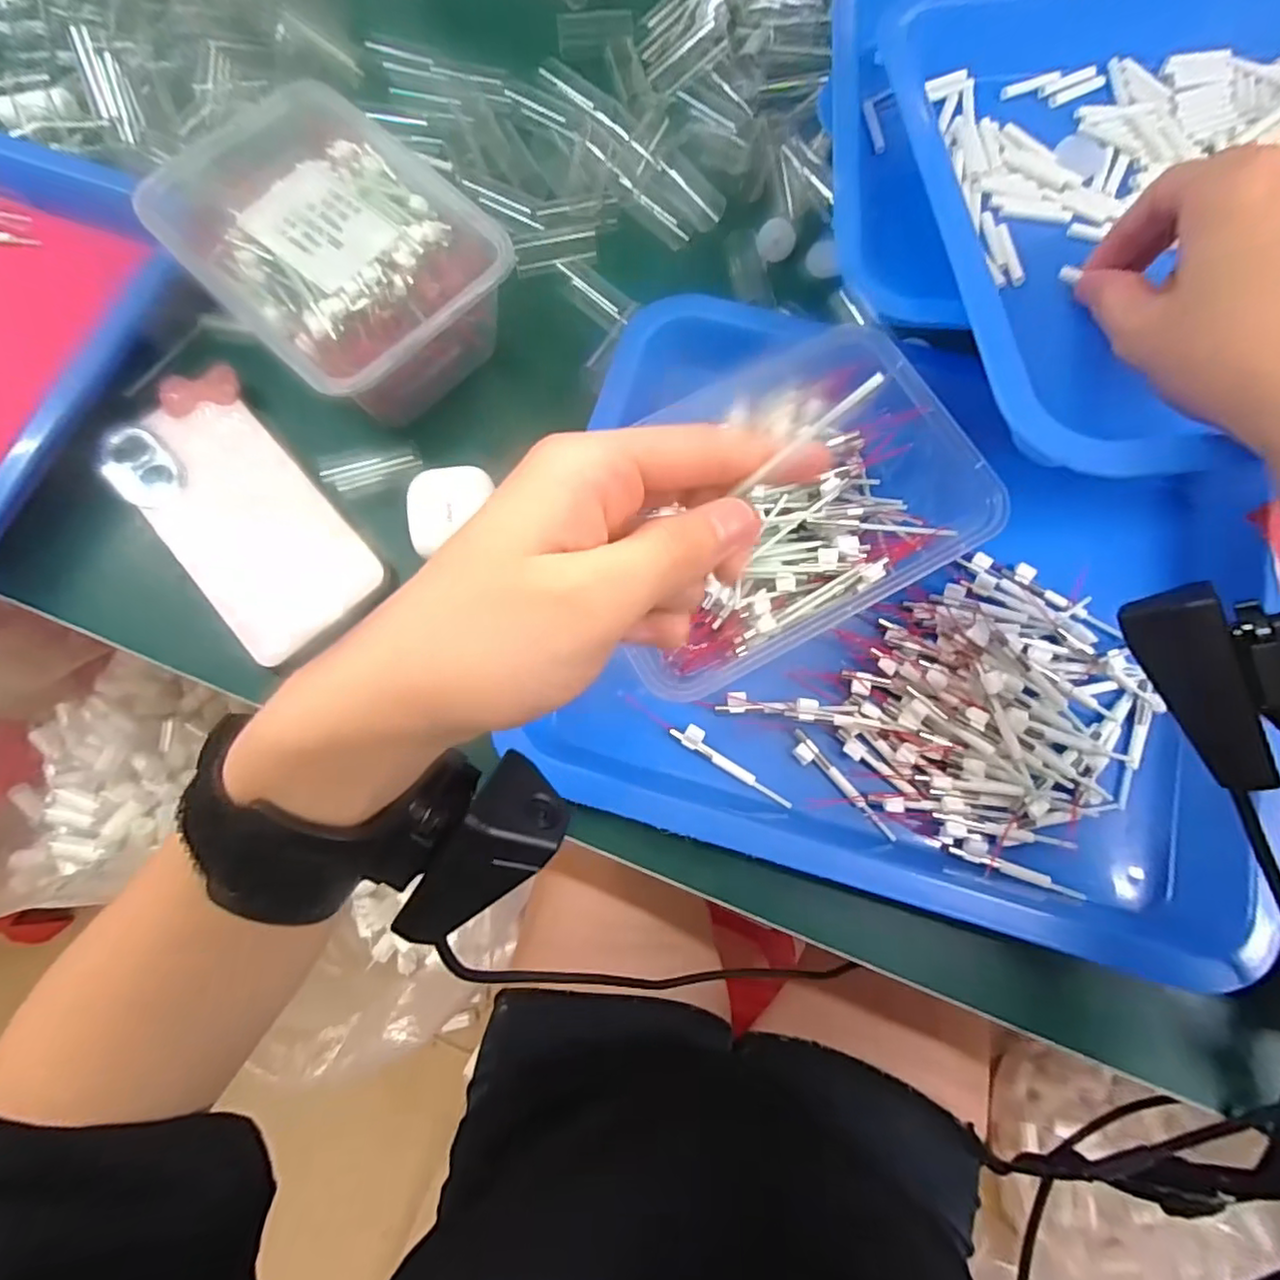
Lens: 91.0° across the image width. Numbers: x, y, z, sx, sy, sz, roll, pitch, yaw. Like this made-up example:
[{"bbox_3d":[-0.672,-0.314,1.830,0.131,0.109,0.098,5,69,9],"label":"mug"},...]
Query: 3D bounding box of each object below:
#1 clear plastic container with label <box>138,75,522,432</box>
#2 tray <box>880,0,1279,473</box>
[{"bbox_3d":[-0.155,-0.199,0.331,0.176,0.053,0.121,43,81,10],"label":"clear plastic container with label"},{"bbox_3d":[0.290,-0.212,0.278,0.312,0.034,0.278,-5,77,0],"label":"tray"}]

